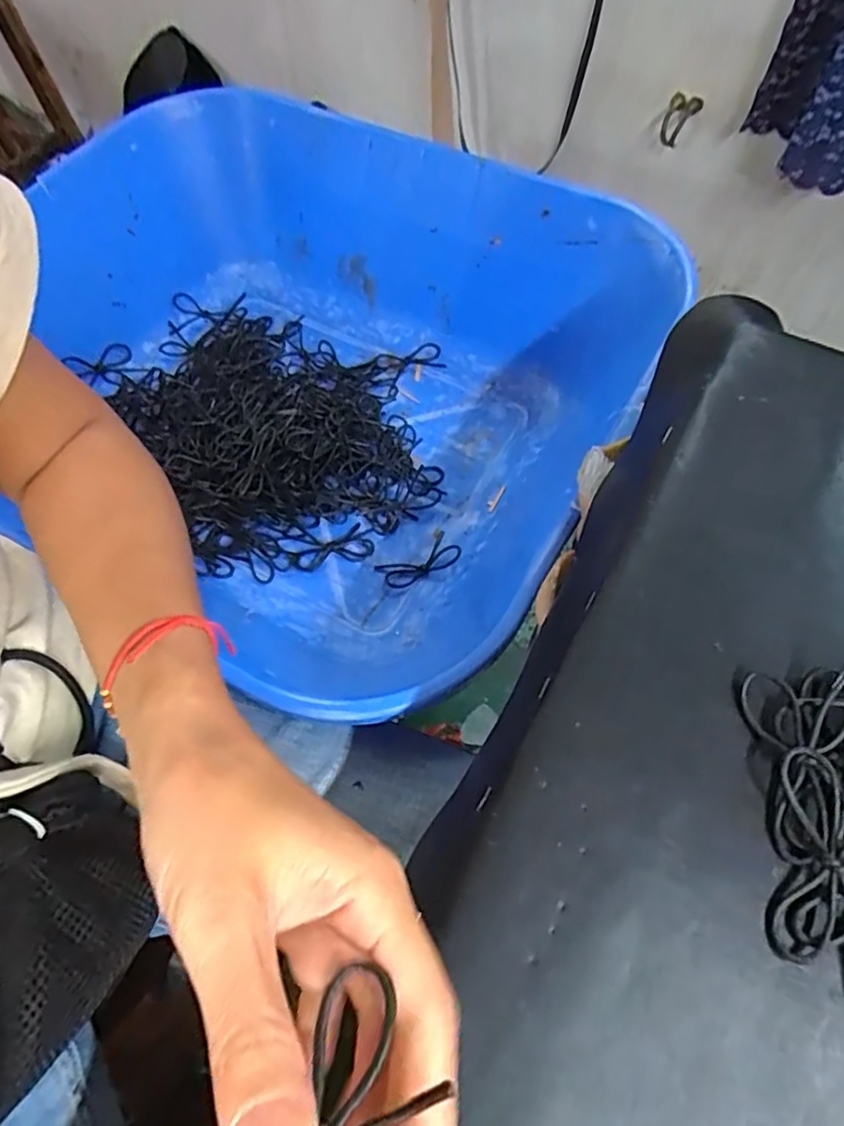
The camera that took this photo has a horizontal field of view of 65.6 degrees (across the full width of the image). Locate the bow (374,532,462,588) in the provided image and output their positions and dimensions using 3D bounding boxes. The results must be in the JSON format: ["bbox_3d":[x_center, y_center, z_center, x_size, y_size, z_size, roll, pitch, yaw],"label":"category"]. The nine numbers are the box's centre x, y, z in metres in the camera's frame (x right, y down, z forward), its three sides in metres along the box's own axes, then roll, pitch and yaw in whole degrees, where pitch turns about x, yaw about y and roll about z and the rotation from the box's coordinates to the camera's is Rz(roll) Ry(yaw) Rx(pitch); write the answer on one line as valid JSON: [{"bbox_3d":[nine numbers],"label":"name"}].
[{"bbox_3d":[-0.002,-0.001,0.595,0.074,0.015,0.036,-25,63,-12],"label":"bow"}]

